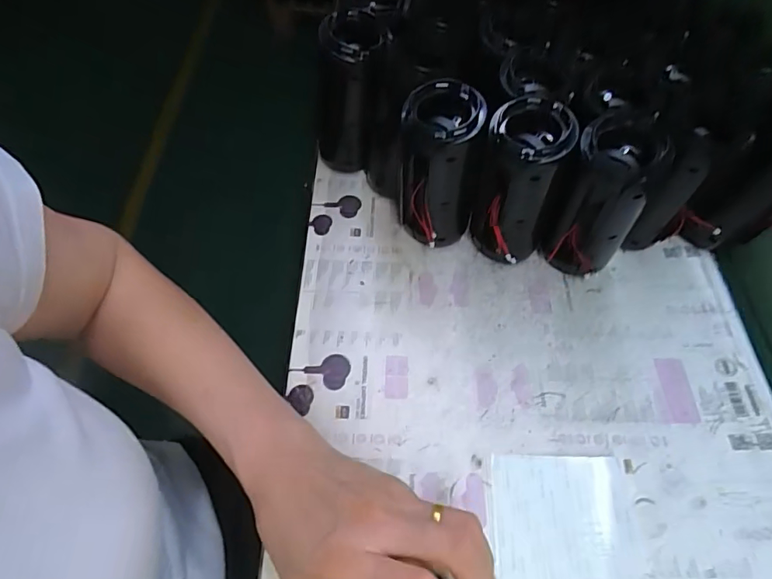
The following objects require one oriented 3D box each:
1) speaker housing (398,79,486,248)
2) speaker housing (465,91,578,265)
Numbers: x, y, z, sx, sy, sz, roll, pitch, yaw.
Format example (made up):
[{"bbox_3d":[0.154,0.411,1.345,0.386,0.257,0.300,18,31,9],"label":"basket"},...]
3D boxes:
[{"bbox_3d":[0.043,-0.093,0.424,0.061,0.145,0.056,7,57,3],"label":"speaker housing"},{"bbox_3d":[0.105,-0.077,0.418,0.062,0.146,0.060,15,58,9],"label":"speaker housing"}]

